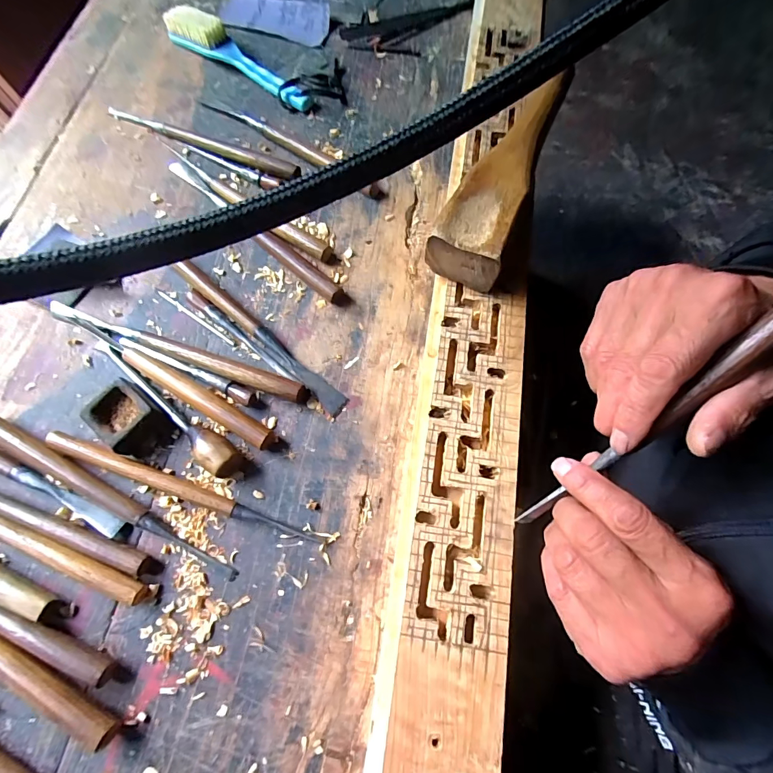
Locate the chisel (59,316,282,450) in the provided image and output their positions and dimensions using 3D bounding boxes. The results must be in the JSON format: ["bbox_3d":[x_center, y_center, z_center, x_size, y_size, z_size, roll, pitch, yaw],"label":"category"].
[{"bbox_3d":[-0.194,-0.012,0.356,0.233,0.018,0.022,31,74,11],"label":"chisel"}]

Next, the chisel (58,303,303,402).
[{"bbox_3d":[-0.191,-0.037,0.365,0.260,0.017,0.022,20,73,8],"label":"chisel"}]

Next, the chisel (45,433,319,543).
[{"bbox_3d":[-0.167,0.083,0.325,0.239,0.015,0.017,19,73,7],"label":"chisel"}]

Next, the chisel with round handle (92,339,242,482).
[{"bbox_3d":[-0.194,0.014,0.344,0.183,0.028,0.025,38,76,13],"label":"chisel with round handle"}]

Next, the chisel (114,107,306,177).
[{"bbox_3d":[-0.205,-0.274,0.446,0.244,0.012,0.020,23,73,9],"label":"chisel"}]

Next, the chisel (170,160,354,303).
[{"bbox_3d":[-0.137,-0.163,0.407,0.258,0.016,0.019,40,76,13],"label":"chisel"}]

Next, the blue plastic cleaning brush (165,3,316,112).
[{"bbox_3d":[-0.177,-0.392,0.473,0.215,0.038,0.028,33,75,11],"label":"blue plastic cleaning brush"}]

